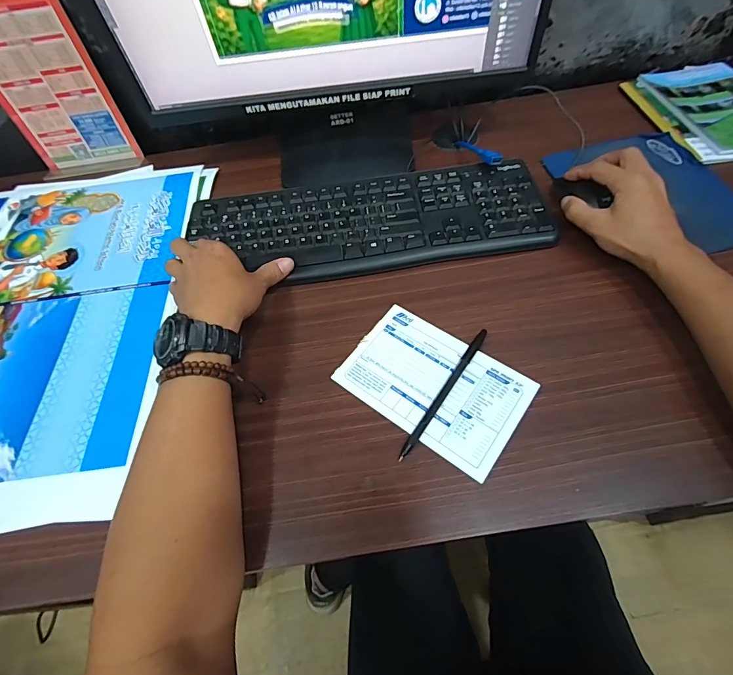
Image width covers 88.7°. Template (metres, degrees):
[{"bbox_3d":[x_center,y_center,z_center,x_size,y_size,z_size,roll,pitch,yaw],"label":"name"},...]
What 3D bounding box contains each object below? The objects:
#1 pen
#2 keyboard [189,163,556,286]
[{"bbox_3d":[0.073,0.049,0.345,0.009,0.007,0.148,31,66,20],"label":"pen"},{"bbox_3d":[-0.002,-0.142,0.461,0.423,0.019,0.155,-3,59,3],"label":"keyboard"}]

